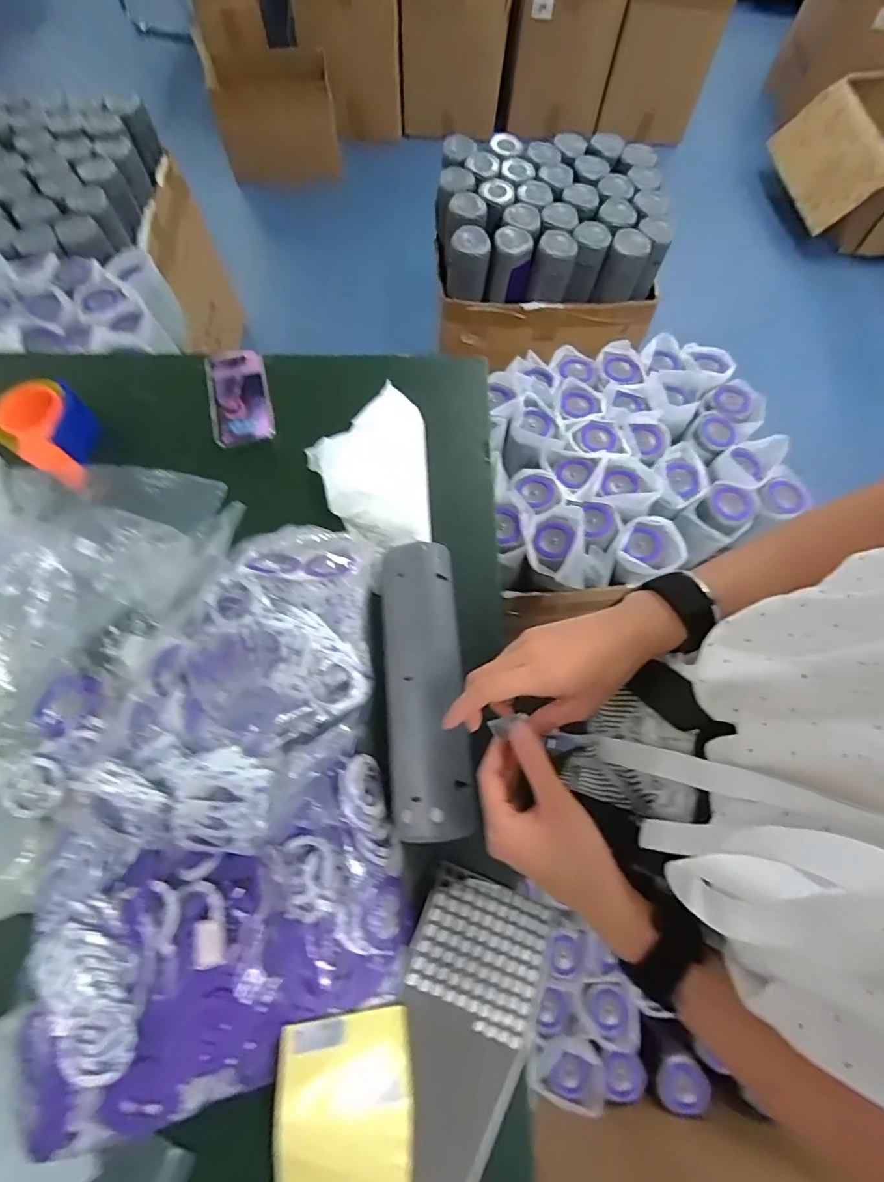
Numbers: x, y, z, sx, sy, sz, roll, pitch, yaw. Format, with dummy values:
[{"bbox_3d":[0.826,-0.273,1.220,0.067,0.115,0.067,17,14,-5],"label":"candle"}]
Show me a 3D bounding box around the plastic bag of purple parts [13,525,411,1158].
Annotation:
[{"bbox_3d":[-0.222,0.196,0.483,0.329,0.111,0.495,-7,71,-4],"label":"plastic bag of purple parts"}]

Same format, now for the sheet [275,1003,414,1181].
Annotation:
[{"bbox_3d":[-0.080,0.465,0.415,0.110,0.066,0.178,-2,71,-2],"label":"sheet"}]

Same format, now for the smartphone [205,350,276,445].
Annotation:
[{"bbox_3d":[-0.290,-0.280,0.702,0.081,0.013,0.165,-15,72,-6],"label":"smartphone"}]

